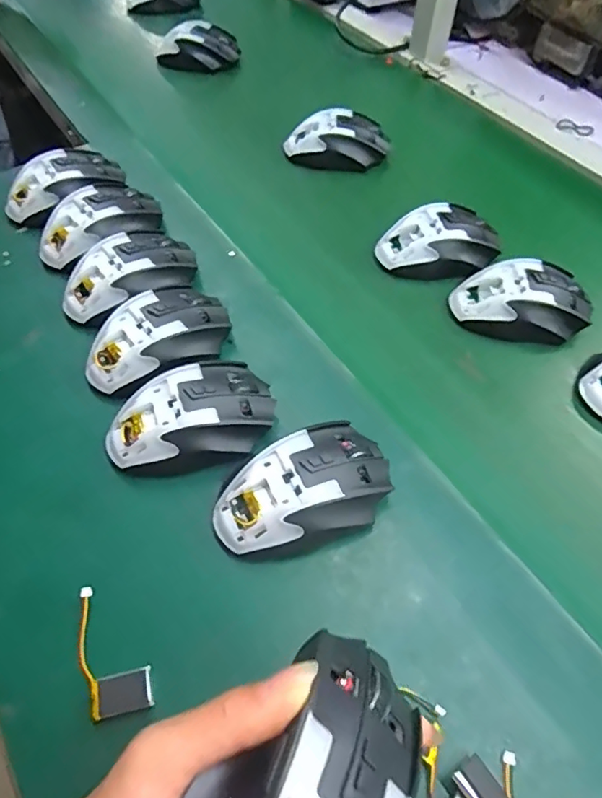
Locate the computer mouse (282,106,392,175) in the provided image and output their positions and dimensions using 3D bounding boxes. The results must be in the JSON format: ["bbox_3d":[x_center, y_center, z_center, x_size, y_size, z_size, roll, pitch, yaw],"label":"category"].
[{"bbox_3d":[0.040,-0.287,0.599,0.114,0.042,0.065,-8,55,-7],"label":"computer mouse"}]

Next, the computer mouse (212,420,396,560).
[{"bbox_3d":[0.000,0.058,0.345,0.118,0.039,0.077,-25,60,-18],"label":"computer mouse"}]

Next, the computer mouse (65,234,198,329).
[{"bbox_3d":[-0.146,-0.105,0.456,0.117,0.037,0.077,-23,59,-16],"label":"computer mouse"}]

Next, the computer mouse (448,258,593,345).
[{"bbox_3d":[0.188,-0.084,0.456,0.110,0.035,0.061,0,54,-2],"label":"computer mouse"}]

